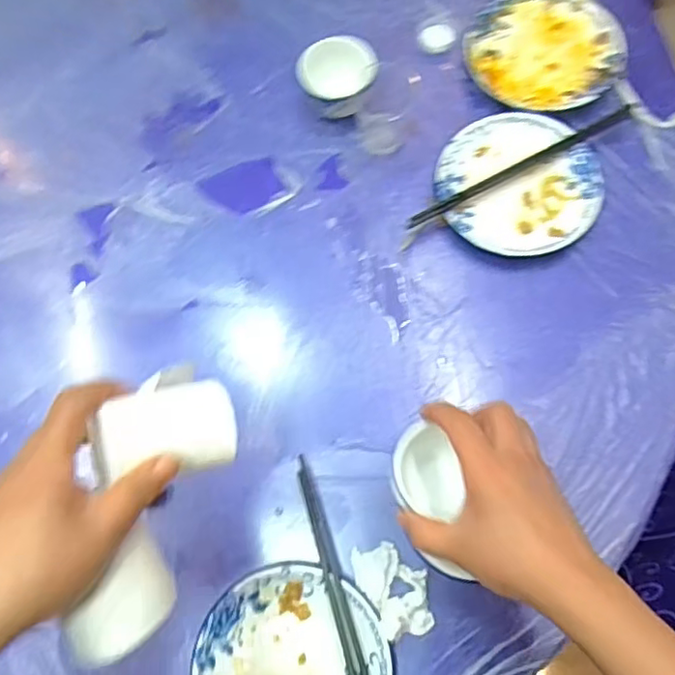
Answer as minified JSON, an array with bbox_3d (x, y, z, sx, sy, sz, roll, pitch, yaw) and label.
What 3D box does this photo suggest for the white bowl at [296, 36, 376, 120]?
[{"bbox_3d":[-0.003,-0.261,0.621,0.074,0.062,0.073,-1,73,2],"label":"white bowl"}]

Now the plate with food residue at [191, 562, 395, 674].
[{"bbox_3d":[-0.038,0.270,0.494,0.155,0.030,0.154,0,74,-1],"label":"plate with food residue"}]

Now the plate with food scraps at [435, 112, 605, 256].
[{"bbox_3d":[0.181,-0.153,0.600,0.158,0.022,0.143,22,75,9],"label":"plate with food scraps"}]

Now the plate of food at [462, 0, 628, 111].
[{"bbox_3d":[0.219,-0.309,0.642,0.155,0.024,0.143,-1,73,2],"label":"plate of food"}]

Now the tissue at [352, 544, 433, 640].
[{"bbox_3d":[0.047,0.213,0.510,0.055,0.027,0.073,-12,74,-4],"label":"tissue"}]

